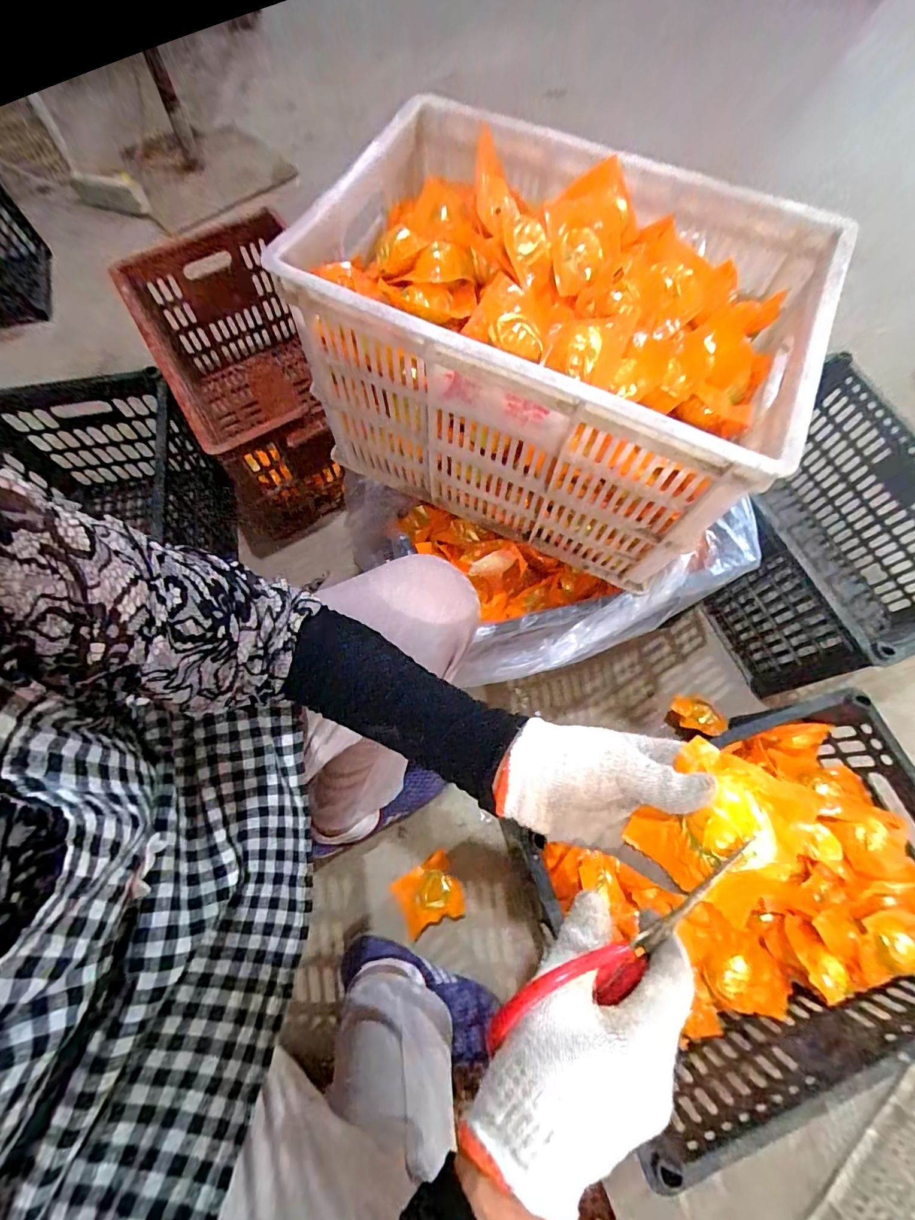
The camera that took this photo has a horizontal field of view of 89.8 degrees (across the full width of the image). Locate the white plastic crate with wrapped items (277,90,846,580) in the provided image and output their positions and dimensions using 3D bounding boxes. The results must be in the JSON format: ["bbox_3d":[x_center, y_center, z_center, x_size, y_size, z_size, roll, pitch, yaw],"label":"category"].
[{"bbox_3d":[0.097,-0.286,0.541,0.479,0.271,0.317,25,70,9],"label":"white plastic crate with wrapped items"}]

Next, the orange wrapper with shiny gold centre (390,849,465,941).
[{"bbox_3d":[-0.040,0.407,0.653,0.090,0.035,0.087,-26,71,-10],"label":"orange wrapper with shiny gold centre"}]

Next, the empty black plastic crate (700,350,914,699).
[{"bbox_3d":[0.581,-0.114,0.763,0.315,0.237,0.396,-21,70,-8],"label":"empty black plastic crate"}]

